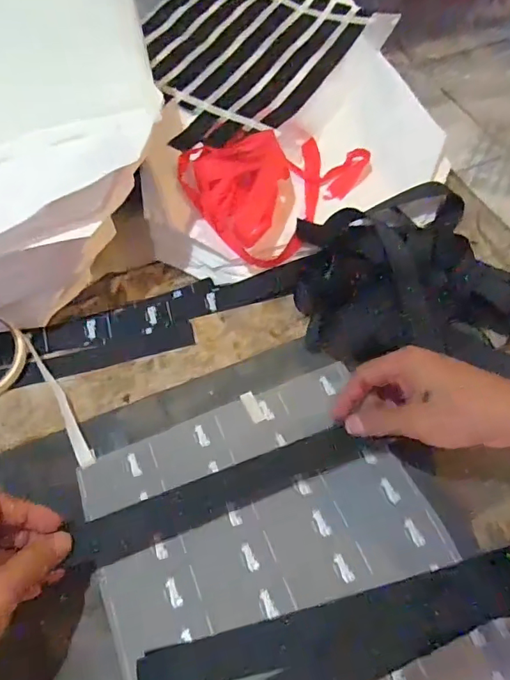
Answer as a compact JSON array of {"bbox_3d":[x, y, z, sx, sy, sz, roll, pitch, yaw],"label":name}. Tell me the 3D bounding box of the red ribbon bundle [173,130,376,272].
[{"bbox_3d":[0.008,-0.183,0.547,0.165,0.084,0.181,0,59,0],"label":"red ribbon bundle"}]

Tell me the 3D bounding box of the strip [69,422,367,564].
[{"bbox_3d":[-0.024,0.126,0.409,0.247,0.005,0.036,-19,61,-9],"label":"strip"}]

